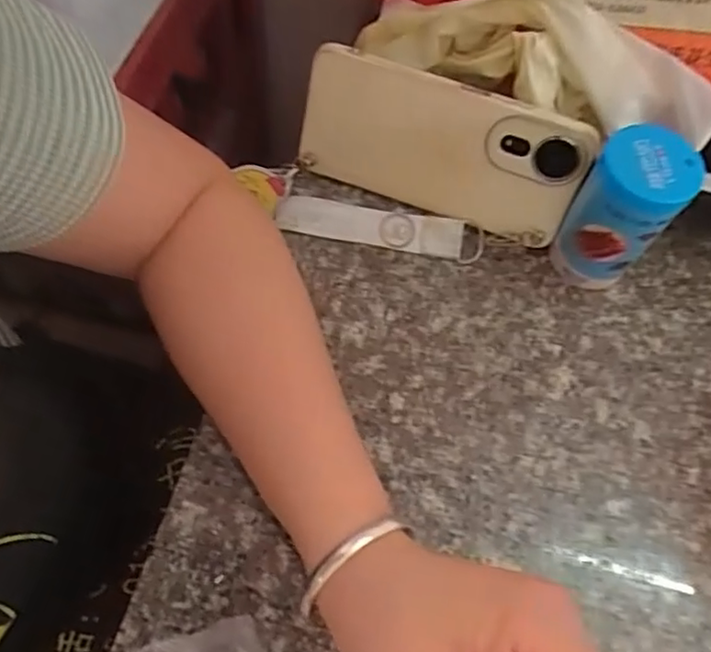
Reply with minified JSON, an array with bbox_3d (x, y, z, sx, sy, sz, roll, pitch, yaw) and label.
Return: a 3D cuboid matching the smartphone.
[{"bbox_3d":[0.048,-0.102,0.368,0.161,0.078,0.008,21,44,7],"label":"smartphone"}]

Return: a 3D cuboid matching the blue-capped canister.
[{"bbox_3d":[0.145,-0.058,0.349,0.048,0.096,0.045,2,65,-4],"label":"blue-capped canister"}]

